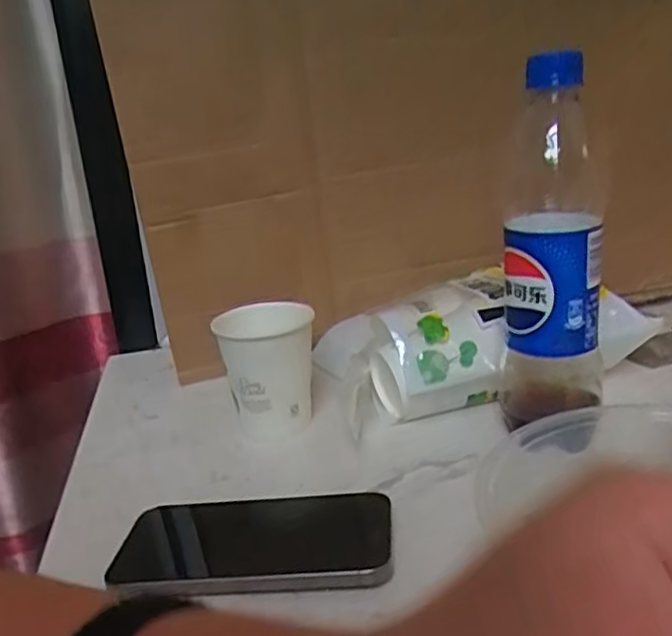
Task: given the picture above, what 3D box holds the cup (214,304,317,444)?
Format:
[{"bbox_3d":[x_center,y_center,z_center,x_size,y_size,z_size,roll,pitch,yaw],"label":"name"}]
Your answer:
[{"bbox_3d":[-0.048,0.034,0.497,0.064,0.075,0.066,-7,18,2],"label":"cup"}]

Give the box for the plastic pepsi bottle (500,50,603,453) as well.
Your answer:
[{"bbox_3d":[0.134,-0.039,0.423,0.055,0.223,0.066,2,19,20],"label":"plastic pepsi bottle"}]

